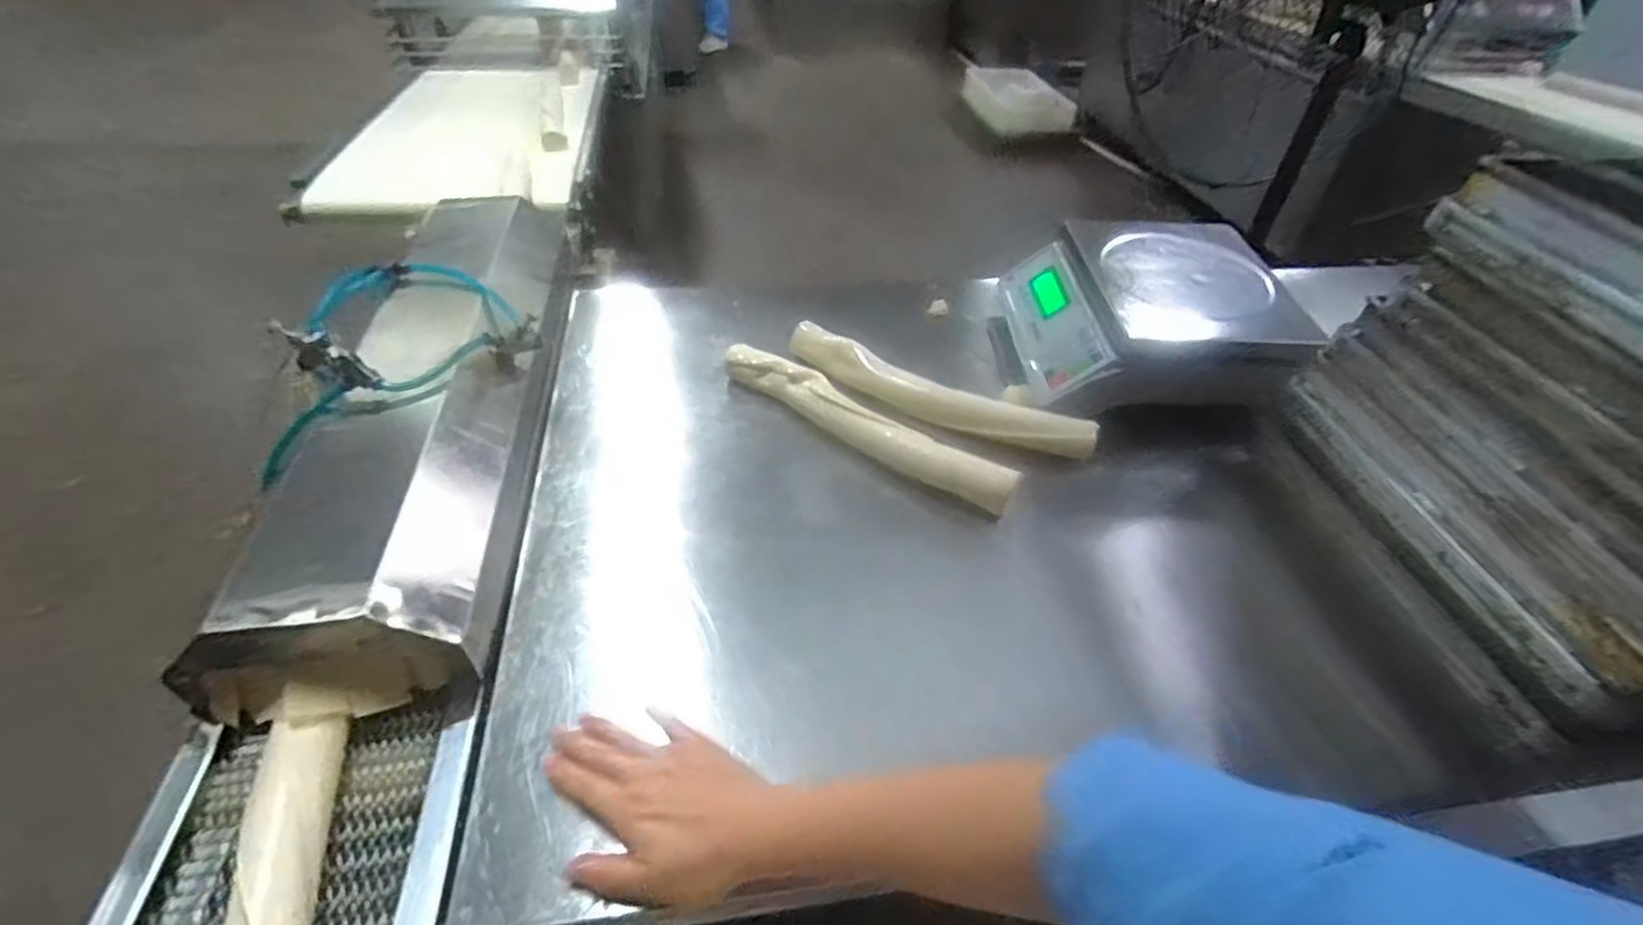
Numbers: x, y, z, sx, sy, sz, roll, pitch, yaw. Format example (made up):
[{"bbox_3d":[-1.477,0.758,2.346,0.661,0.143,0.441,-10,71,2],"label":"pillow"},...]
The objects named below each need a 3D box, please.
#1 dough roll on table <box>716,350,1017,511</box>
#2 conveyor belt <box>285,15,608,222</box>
[{"bbox_3d":[0.041,-0.048,0.808,0.374,0.043,0.043,28,48,24],"label":"dough roll on table"},{"bbox_3d":[-0.700,-0.687,1.451,0.448,0.053,0.804,-3,43,-8],"label":"conveyor belt"}]

